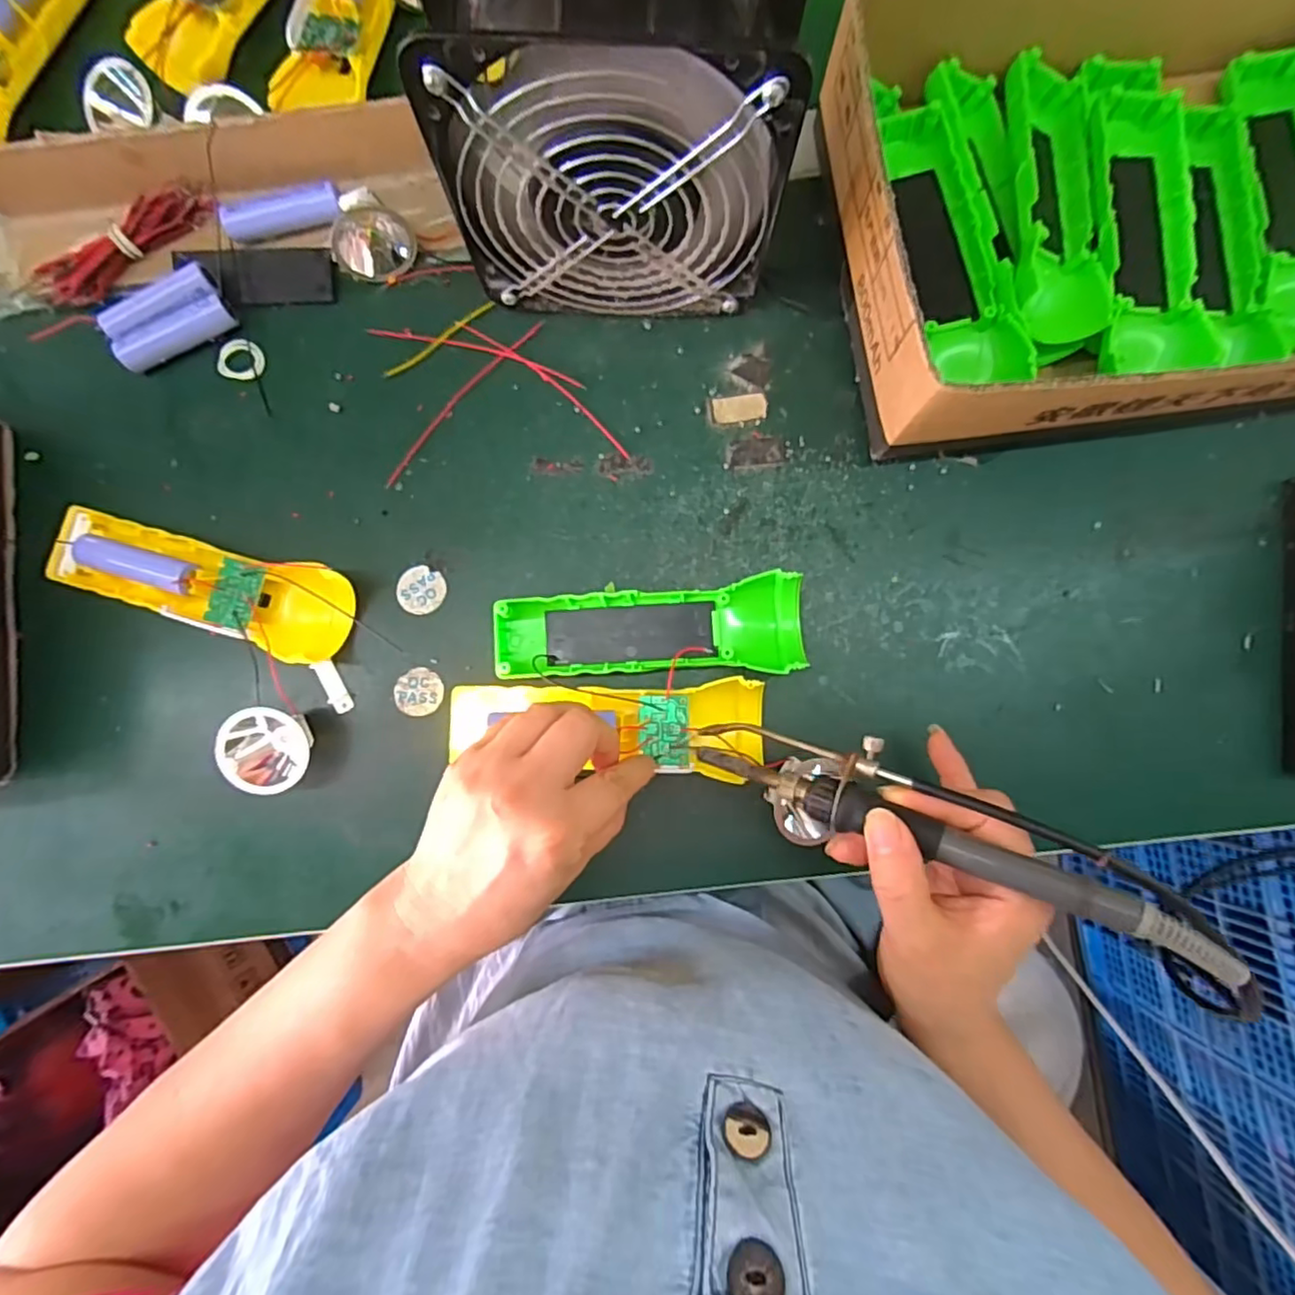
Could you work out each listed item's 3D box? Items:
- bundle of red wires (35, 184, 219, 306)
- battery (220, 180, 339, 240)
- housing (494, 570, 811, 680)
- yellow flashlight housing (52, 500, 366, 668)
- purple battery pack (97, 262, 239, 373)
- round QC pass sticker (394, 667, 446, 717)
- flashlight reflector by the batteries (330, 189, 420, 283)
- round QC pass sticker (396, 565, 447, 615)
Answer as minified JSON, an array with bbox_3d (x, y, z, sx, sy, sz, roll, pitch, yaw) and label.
[{"bbox_3d":[-0.295,-0.229,0.358,0.104,0.020,0.017,-31,85,-2],"label":"bundle of red wires"},{"bbox_3d":[-0.207,-0.246,0.358,0.067,0.021,0.016,-11,85,0],"label":"battery"},{"bbox_3d":[0.001,-0.010,0.337,0.162,0.023,0.047,-1,85,1],"label":"housing"},{"bbox_3d":[-0.239,-0.037,0.335,0.157,0.035,0.049,18,86,3],"label":"yellow flashlight housing"},{"bbox_3d":[-0.270,-0.185,0.355,0.065,0.023,0.029,-29,85,-1],"label":"purple battery pack"},{"bbox_3d":[-0.126,0.025,0.345,0.026,0.004,0.026,0,85,1],"label":"round QC pass sticker"},{"bbox_3d":[-0.155,-0.226,0.353,0.041,0.032,0.035,-39,86,-2],"label":"flashlight reflector by the batteries"},{"bbox_3d":[-0.127,-0.032,0.351,0.026,0.004,0.027,0,85,1],"label":"round QC pass sticker"}]

